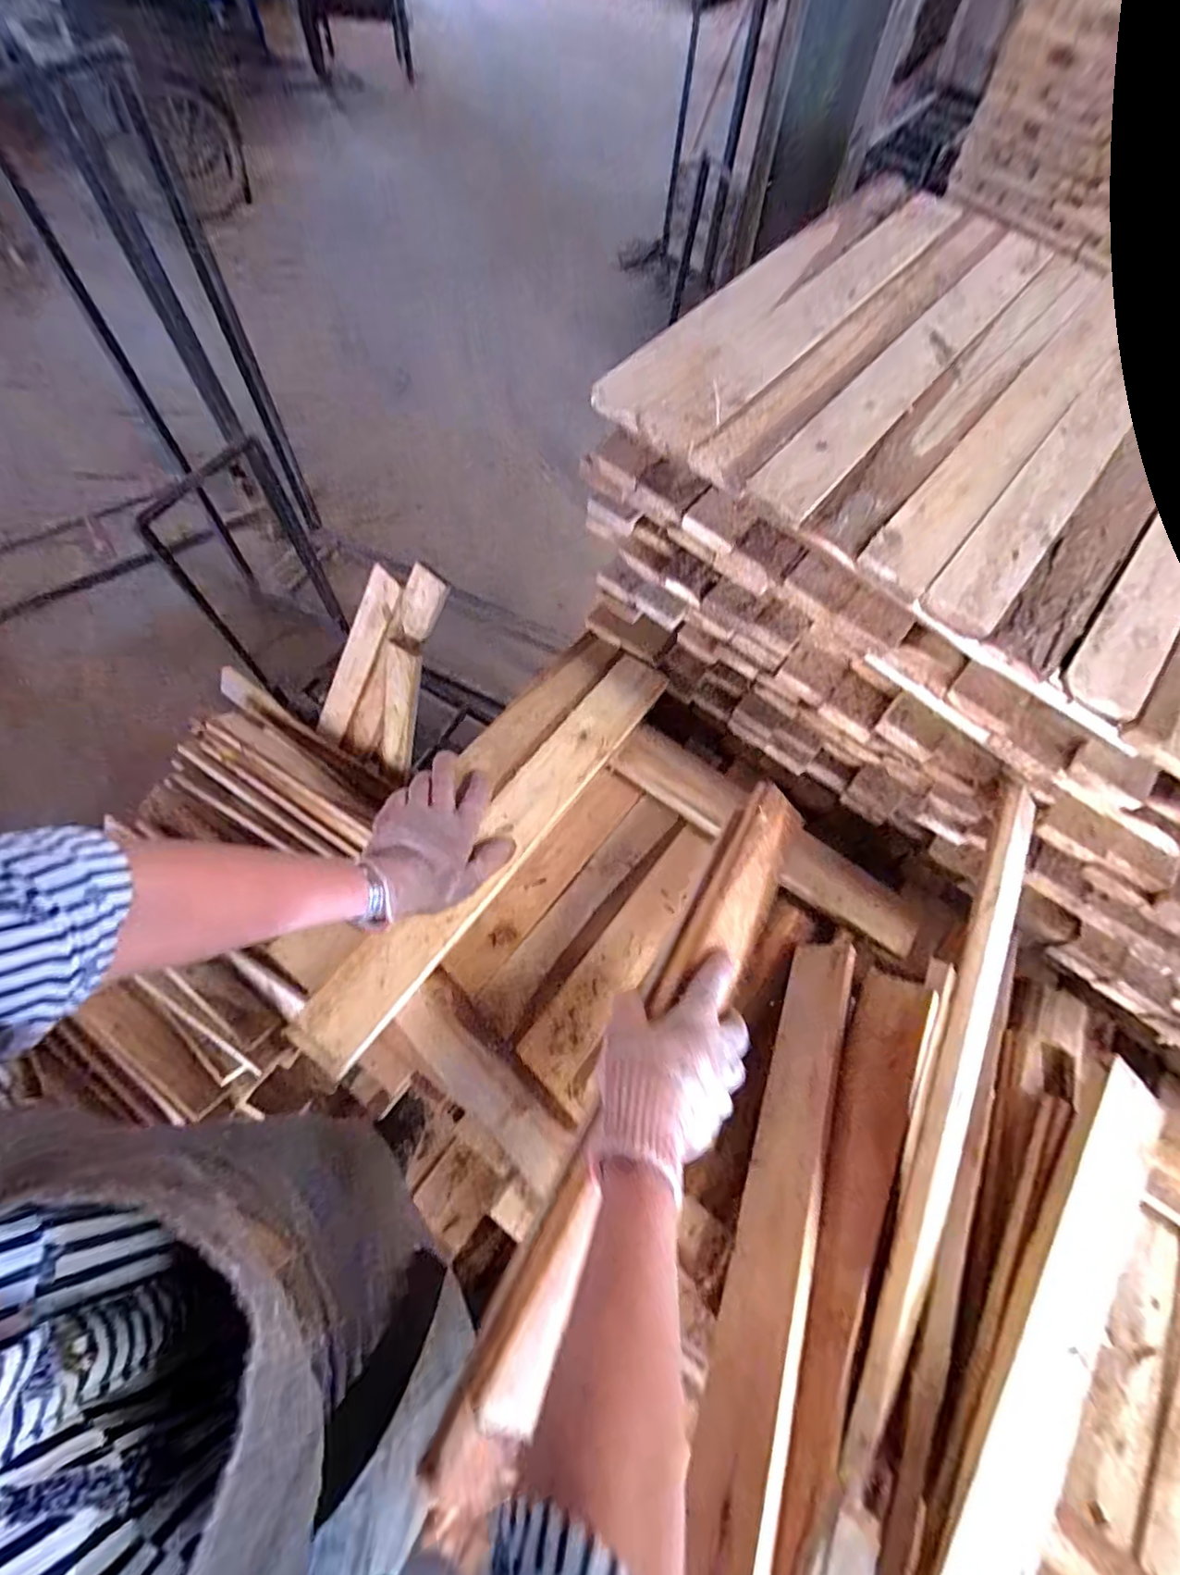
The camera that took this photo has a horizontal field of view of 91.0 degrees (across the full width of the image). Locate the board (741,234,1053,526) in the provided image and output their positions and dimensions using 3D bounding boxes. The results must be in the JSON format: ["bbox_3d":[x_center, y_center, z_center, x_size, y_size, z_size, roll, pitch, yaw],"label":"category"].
[{"bbox_3d":[0.282,-0.370,0.502,0.049,0.019,0.473,38,69,13],"label":"board"}]

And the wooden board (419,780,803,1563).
[{"bbox_3d":[0.051,0.212,0.438,0.057,0.034,0.538,28,64,9],"label":"wooden board"}]

